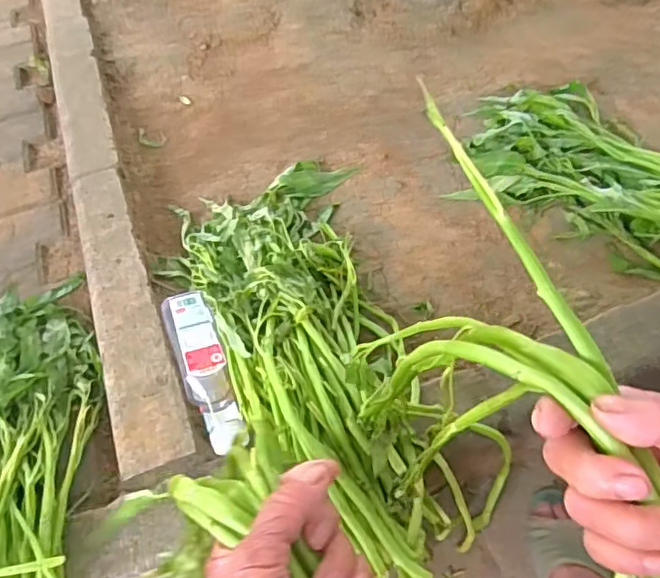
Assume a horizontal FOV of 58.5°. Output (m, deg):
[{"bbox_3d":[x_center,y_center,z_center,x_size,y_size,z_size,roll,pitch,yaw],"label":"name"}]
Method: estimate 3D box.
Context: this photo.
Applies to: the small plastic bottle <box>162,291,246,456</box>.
[{"bbox_3d":[-0.144,0.087,0.677,0.054,0.031,0.195,-21,55,-10],"label":"small plastic bottle"}]

